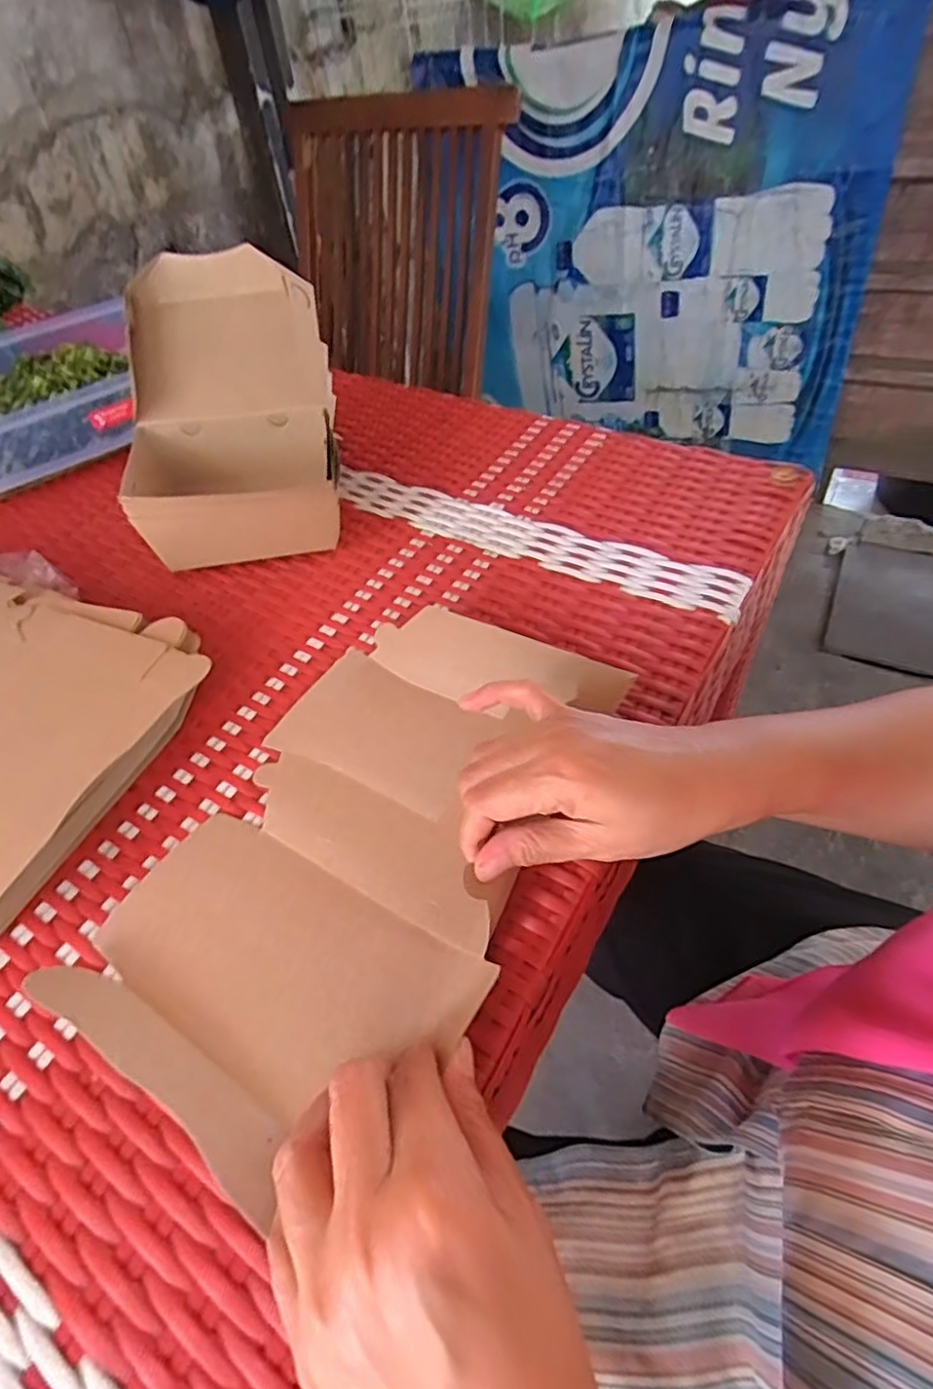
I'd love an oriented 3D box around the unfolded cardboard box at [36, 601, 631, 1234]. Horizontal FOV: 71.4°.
[{"bbox_3d":[-0.053,0.065,0.324,0.173,0.029,0.273,20,55,21],"label":"unfolded cardboard box"}]

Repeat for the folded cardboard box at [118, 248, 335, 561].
[{"bbox_3d":[-0.168,-0.198,0.468,0.140,0.155,0.162,-9,50,-1],"label":"folded cardboard box"}]

